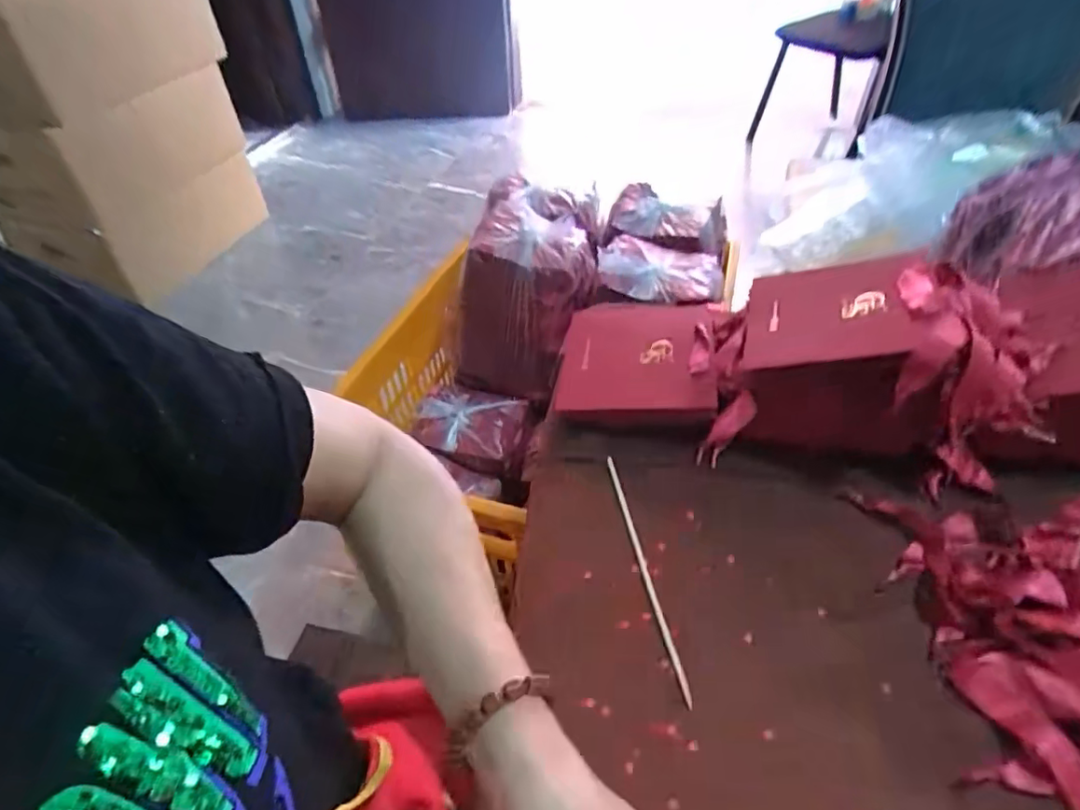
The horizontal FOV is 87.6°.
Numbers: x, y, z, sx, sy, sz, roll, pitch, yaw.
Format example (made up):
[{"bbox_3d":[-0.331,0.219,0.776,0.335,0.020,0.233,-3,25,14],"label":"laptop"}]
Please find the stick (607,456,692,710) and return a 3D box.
[{"bbox_3d":[0.076,0.116,0.411,0.007,0.008,0.190,-8,45,-6],"label":"stick"}]

